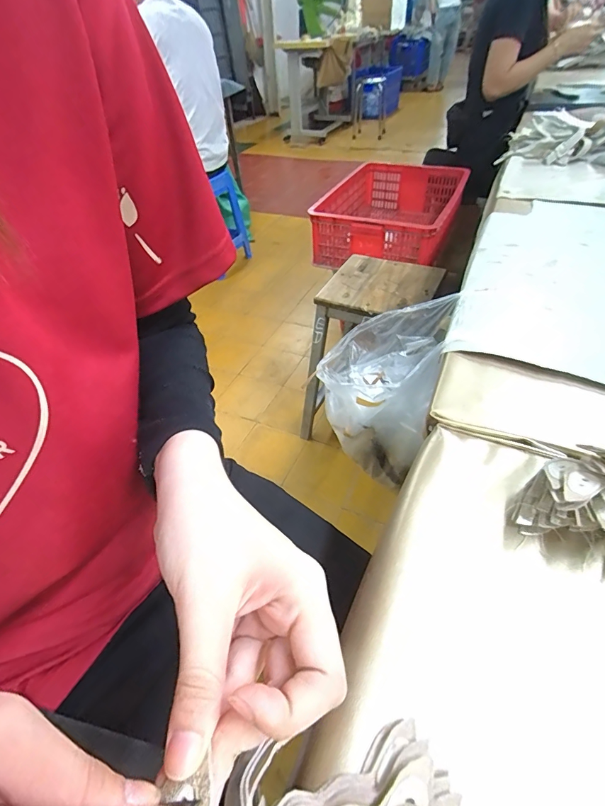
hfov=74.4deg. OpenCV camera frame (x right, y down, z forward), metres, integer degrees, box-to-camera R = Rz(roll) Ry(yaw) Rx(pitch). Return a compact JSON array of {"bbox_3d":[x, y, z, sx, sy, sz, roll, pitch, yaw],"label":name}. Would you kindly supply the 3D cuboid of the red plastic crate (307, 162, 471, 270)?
[{"bbox_3d":[0.300,-0.658,1.404,0.441,0.182,0.542,20,51,24],"label":"red plastic crate"}]

